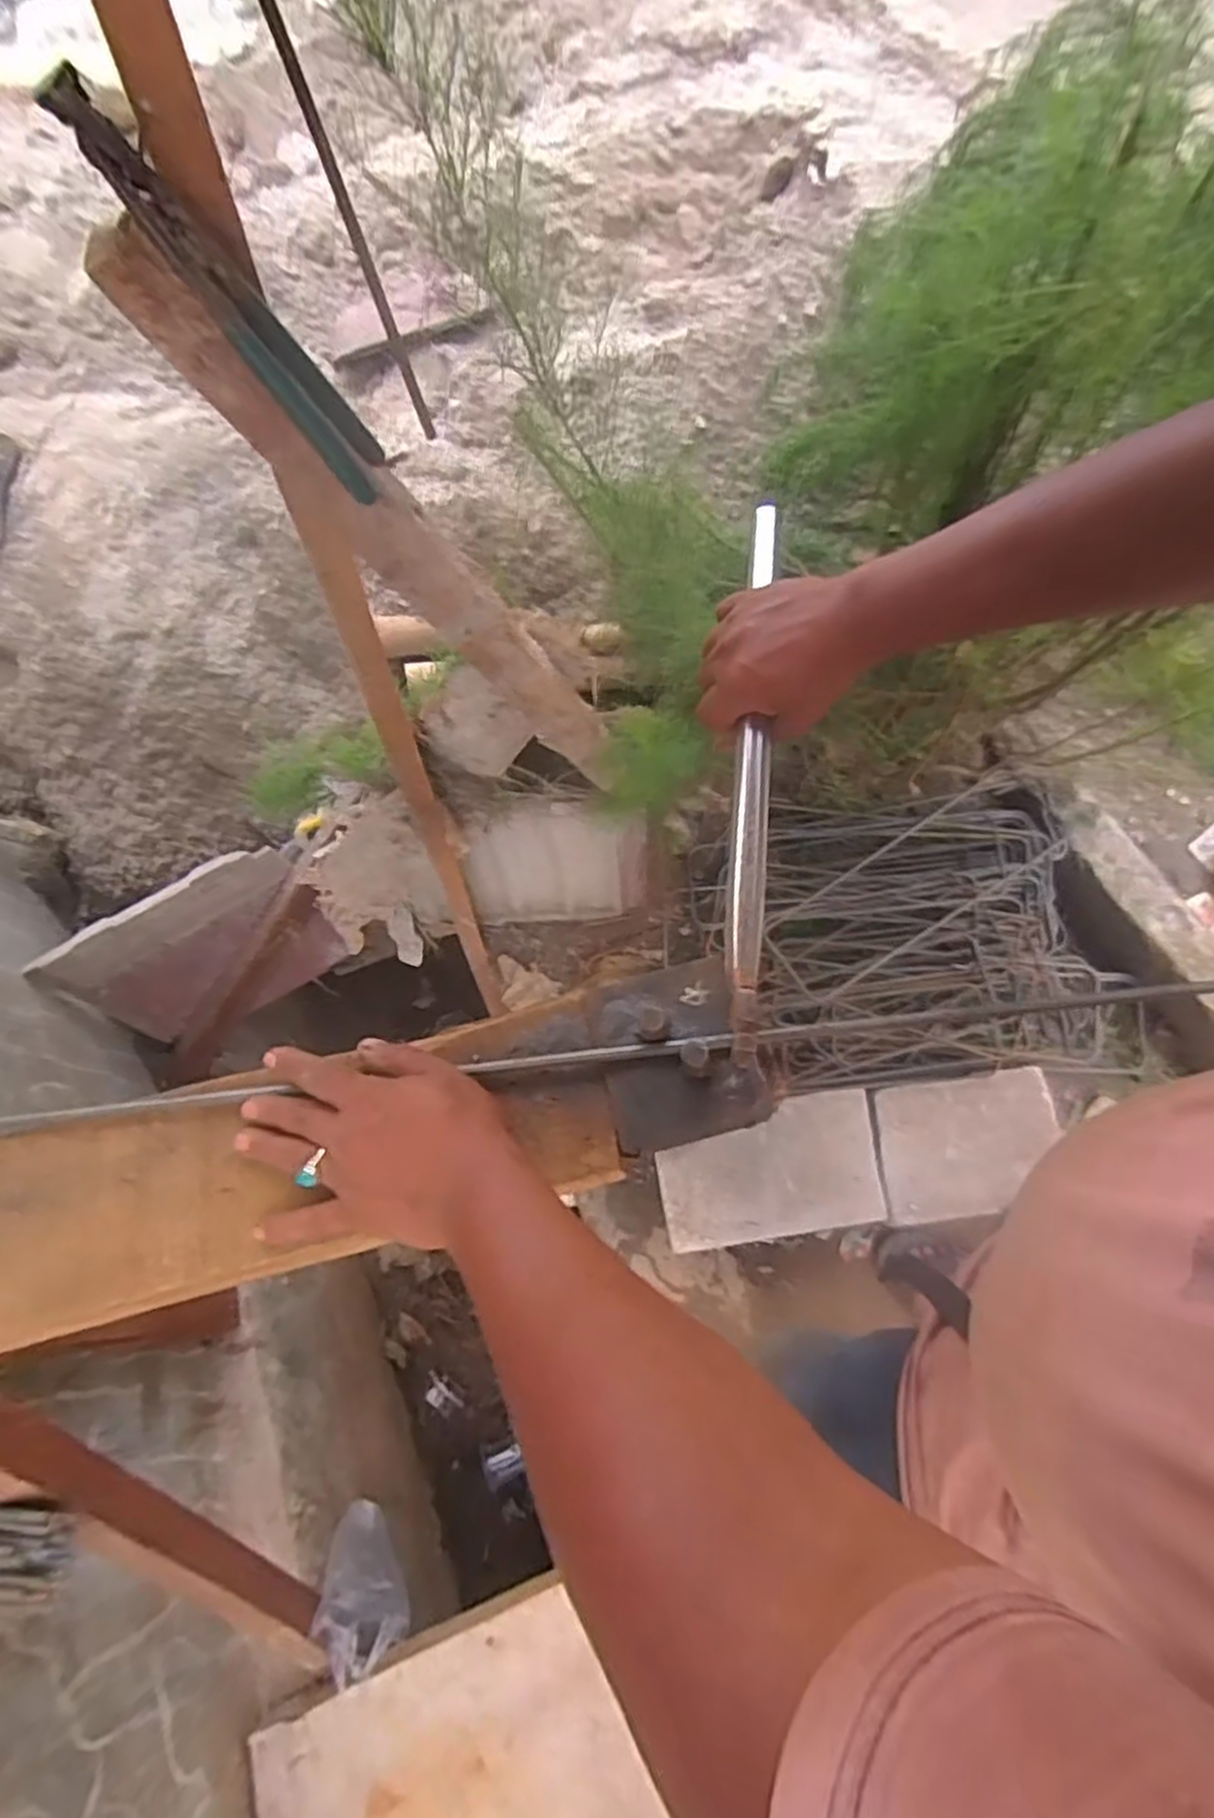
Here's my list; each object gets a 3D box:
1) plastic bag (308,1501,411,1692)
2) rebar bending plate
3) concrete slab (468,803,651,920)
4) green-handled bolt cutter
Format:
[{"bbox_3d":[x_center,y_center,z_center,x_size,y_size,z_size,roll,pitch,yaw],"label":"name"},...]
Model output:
[{"bbox_3d":[-0.356,0.976,1.112,0.174,0.174,0.091,39,75,22],"label":"plastic bag"},{"bbox_3d":[0.041,0.082,0.451,0.091,0.034,0.102,-15,64,0],"label":"rebar bending plate"},{"bbox_3d":[-0.085,-0.073,1.292,0.301,0.340,0.076,-4,70,-1],"label":"concrete slab"},{"bbox_3d":[-0.207,-0.339,0.441,0.015,0.216,0.050,-1,68,26],"label":"green-handled bolt cutter"}]

